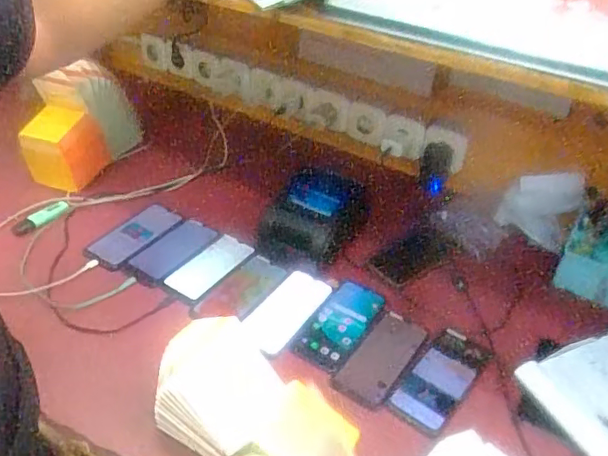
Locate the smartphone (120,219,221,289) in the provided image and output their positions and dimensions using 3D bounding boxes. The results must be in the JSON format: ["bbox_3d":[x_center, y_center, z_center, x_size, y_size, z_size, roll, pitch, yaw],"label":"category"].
[{"bbox_3d":[-0.225,0.041,0.980,0.089,0.011,0.159,29,44,28],"label":"smartphone"}]

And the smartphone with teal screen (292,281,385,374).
[{"bbox_3d":[0.057,0.143,0.859,0.079,0.004,0.171,22,41,21],"label":"smartphone with teal screen"}]

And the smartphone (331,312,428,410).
[{"bbox_3d":[0.112,0.183,0.816,0.078,0.009,0.172,25,42,24],"label":"smartphone"}]

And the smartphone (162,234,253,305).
[{"bbox_3d":[-0.159,0.063,0.948,0.077,0.008,0.155,26,43,26],"label":"smartphone"}]

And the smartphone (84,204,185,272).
[{"bbox_3d":[-0.297,0.010,1.006,0.078,0.007,0.171,28,44,27],"label":"smartphone"}]

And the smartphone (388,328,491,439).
[{"bbox_3d":[0.190,0.204,0.789,0.077,0.010,0.178,27,43,26],"label":"smartphone"}]

